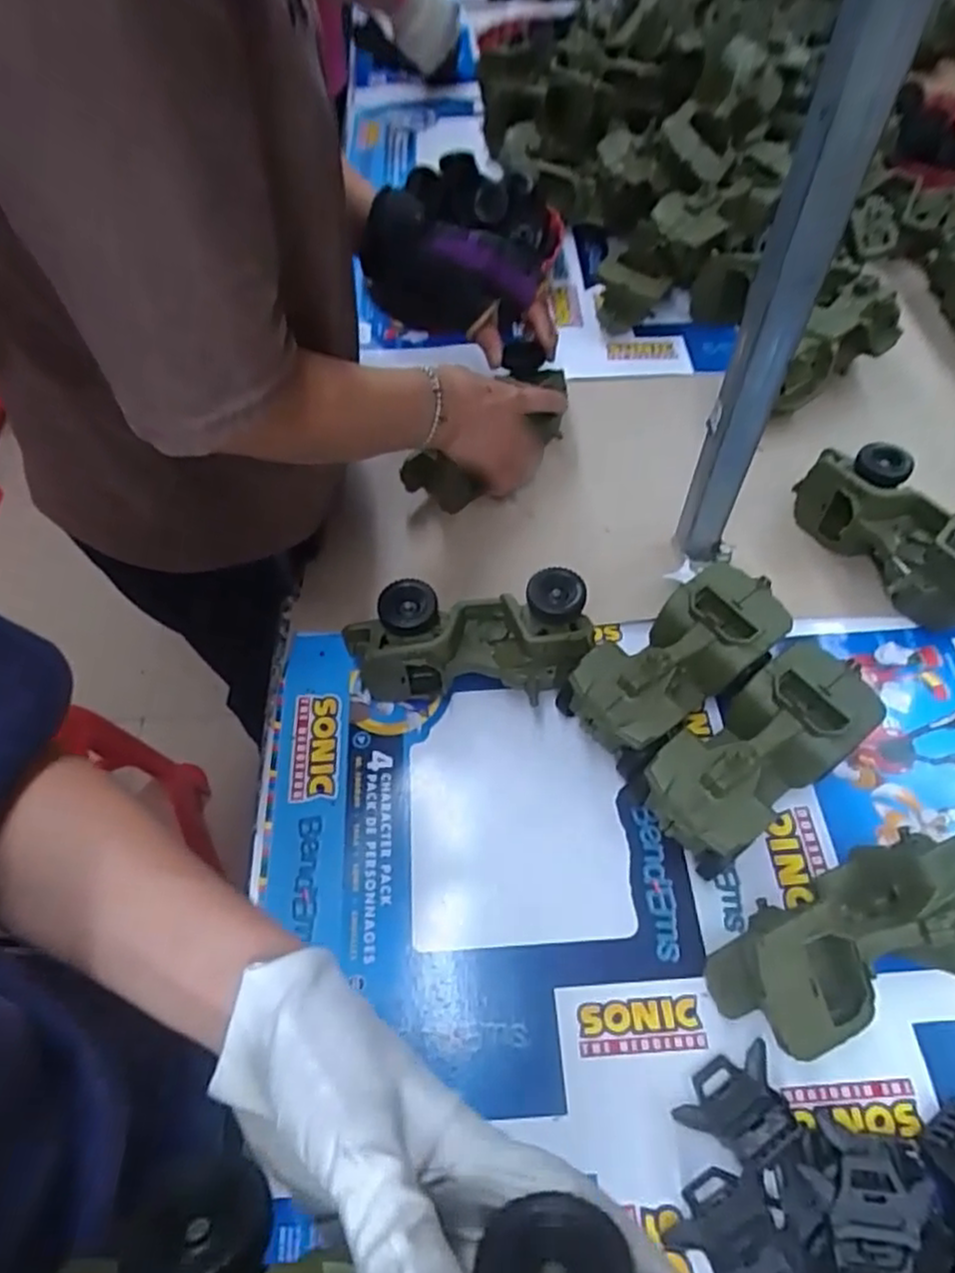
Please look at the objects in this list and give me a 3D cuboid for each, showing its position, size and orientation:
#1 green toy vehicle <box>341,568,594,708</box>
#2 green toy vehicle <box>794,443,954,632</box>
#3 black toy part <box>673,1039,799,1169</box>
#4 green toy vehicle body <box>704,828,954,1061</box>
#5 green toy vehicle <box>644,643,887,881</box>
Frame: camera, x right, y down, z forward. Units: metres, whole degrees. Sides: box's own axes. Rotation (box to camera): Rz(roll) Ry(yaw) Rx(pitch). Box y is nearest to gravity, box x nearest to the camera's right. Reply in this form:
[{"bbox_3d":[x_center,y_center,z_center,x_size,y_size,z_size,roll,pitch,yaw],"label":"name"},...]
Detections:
[{"bbox_3d":[-0.008,0.008,0.558,0.185,0.082,0.086,-1,57,2],"label":"green toy vehicle"},{"bbox_3d":[0.358,-0.084,0.604,0.079,0.083,0.175,-23,59,-12],"label":"green toy vehicle"},{"bbox_3d":[0.154,0.274,0.414,0.066,0.030,0.047,-29,61,-15],"label":"black toy part"},{"bbox_3d":[0.230,0.190,0.439,0.173,0.077,0.080,-21,59,-11],"label":"green toy vehicle body"},{"bbox_3d":[0.195,0.085,0.503,0.176,0.083,0.079,-34,62,-18],"label":"green toy vehicle"}]

